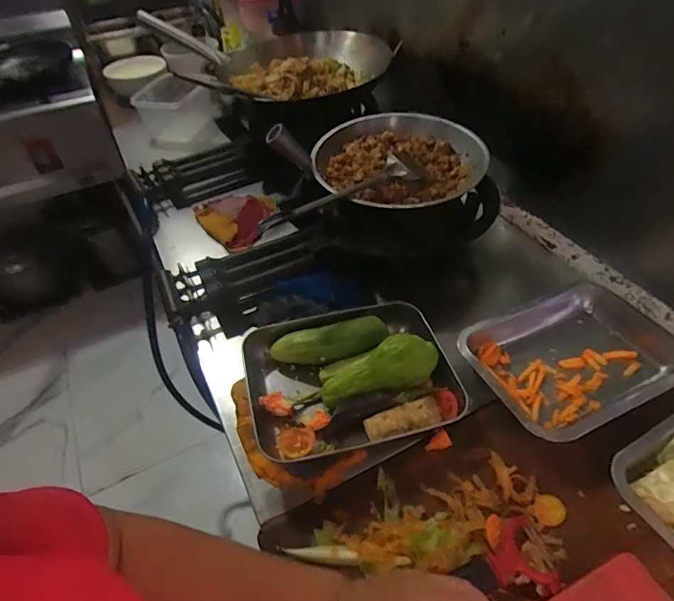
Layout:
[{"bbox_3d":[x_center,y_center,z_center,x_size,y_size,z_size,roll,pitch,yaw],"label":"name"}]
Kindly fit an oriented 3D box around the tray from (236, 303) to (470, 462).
[{"bbox_3d":[0.011,0.095,0.560,0.262,0.051,0.204,-13,47,-9],"label":"tray"}]

